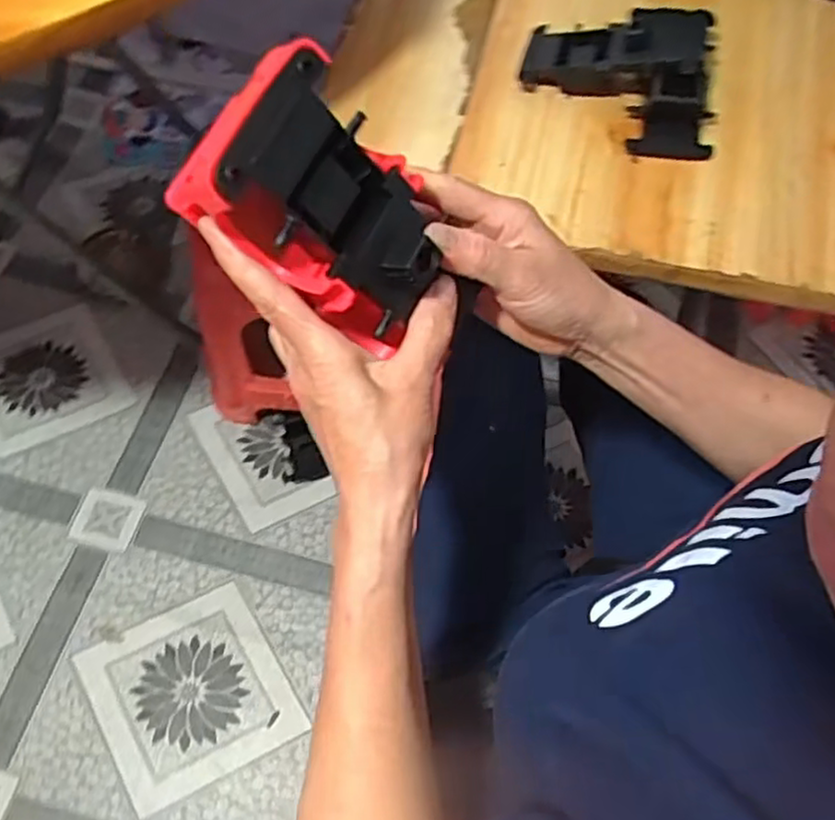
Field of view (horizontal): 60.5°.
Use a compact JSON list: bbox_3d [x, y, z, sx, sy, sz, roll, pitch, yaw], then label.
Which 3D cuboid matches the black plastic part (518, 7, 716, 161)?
[{"bbox_3d":[0.175,-0.294,0.614,0.160,0.054,0.138,8,64,3],"label":"black plastic part"}]

